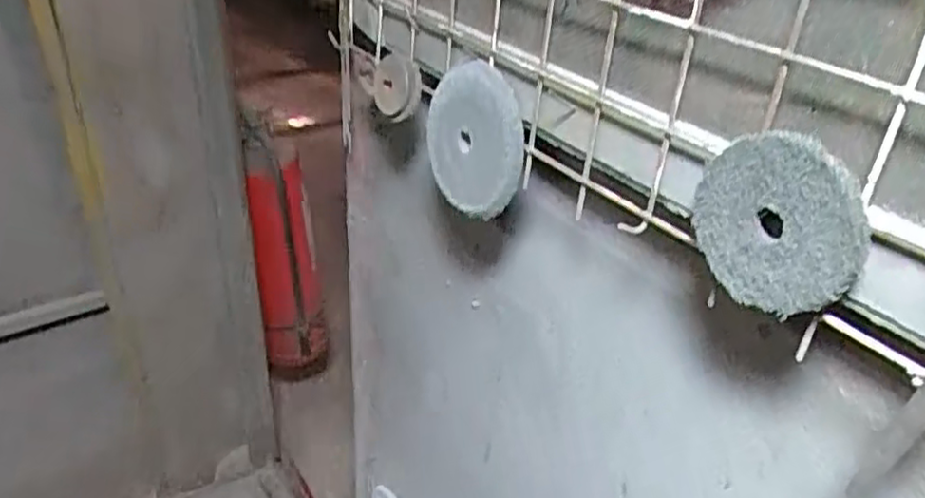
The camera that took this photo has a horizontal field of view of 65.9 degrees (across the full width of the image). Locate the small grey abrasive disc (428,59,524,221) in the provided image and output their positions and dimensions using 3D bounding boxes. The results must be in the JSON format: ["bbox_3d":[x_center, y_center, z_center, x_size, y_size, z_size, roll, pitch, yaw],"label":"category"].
[{"bbox_3d":[0.008,-0.087,0.562,0.009,0.111,0.121,-7,40,-39],"label":"small grey abrasive disc"}]

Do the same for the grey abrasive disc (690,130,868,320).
[{"bbox_3d":[0.151,-0.013,0.347,0.015,0.085,0.085,-22,41,-35],"label":"grey abrasive disc"}]

